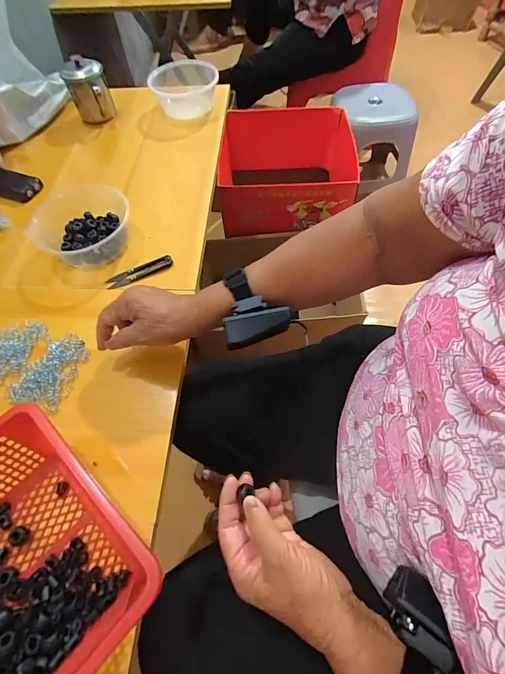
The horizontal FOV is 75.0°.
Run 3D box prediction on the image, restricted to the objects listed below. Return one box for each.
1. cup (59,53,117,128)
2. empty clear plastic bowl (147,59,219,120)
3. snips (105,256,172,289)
[{"bbox_3d":[-0.339,-0.510,0.690,0.081,0.105,0.070,-22,62,-9],"label":"cup"},{"bbox_3d":[-0.142,-0.526,0.704,0.138,0.065,0.112,-25,62,-10],"label":"empty clear plastic bowl"},{"bbox_3d":[-0.171,-0.099,0.496,0.101,0.010,0.021,-25,62,-11],"label":"snips"}]

